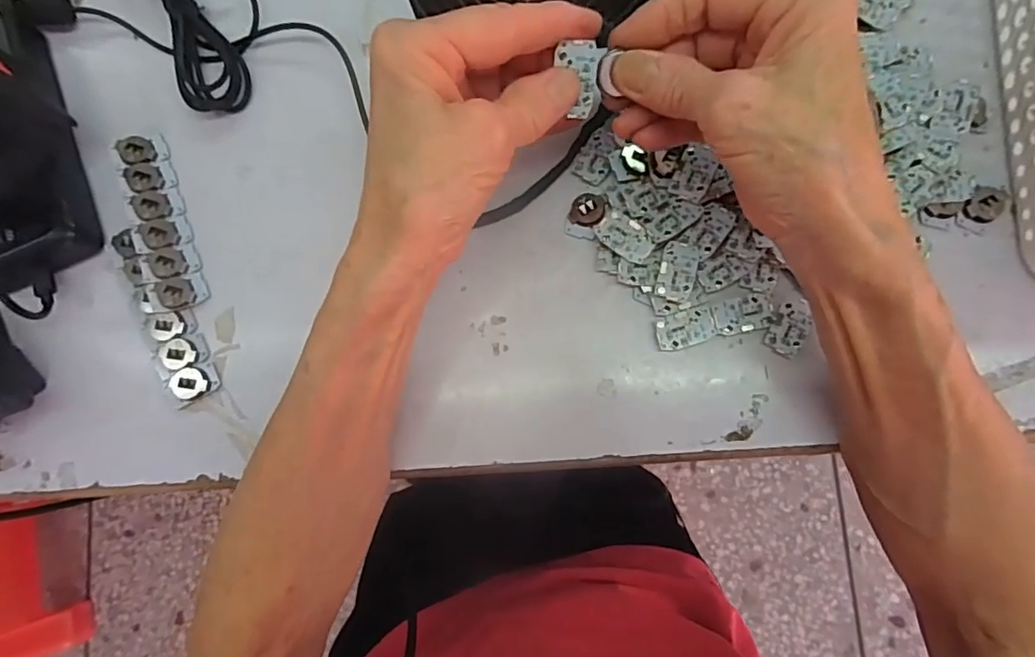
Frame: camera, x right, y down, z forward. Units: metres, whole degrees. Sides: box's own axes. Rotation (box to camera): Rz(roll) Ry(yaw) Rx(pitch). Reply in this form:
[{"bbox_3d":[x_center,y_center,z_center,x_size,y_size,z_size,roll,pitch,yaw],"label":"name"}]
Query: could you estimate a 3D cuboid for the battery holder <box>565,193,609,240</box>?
[{"bbox_3d":[0.037,-0.061,0.286,0.018,0.004,0.024,17,84,7],"label":"battery holder"}]

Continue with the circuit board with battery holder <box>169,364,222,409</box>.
[{"bbox_3d":[-0.175,0.030,0.291,0.025,0.008,0.017,-29,80,0],"label":"circuit board with battery holder"}]

